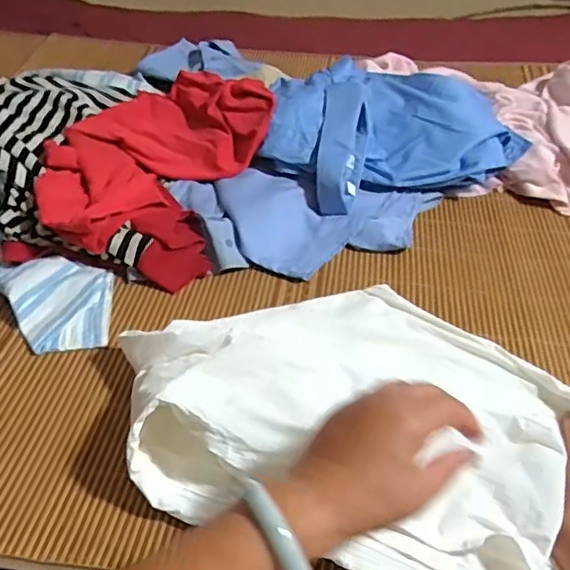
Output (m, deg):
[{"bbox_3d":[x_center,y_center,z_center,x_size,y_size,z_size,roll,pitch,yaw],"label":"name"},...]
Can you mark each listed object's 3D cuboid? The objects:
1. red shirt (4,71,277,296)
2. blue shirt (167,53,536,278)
[{"bbox_3d":[-0.163,-0.155,0.756,0.240,0.106,0.342,11,43,12],"label":"red shirt"},{"bbox_3d":[0.084,-0.166,0.769,0.439,0.118,0.244,-29,50,-30],"label":"blue shirt"}]

